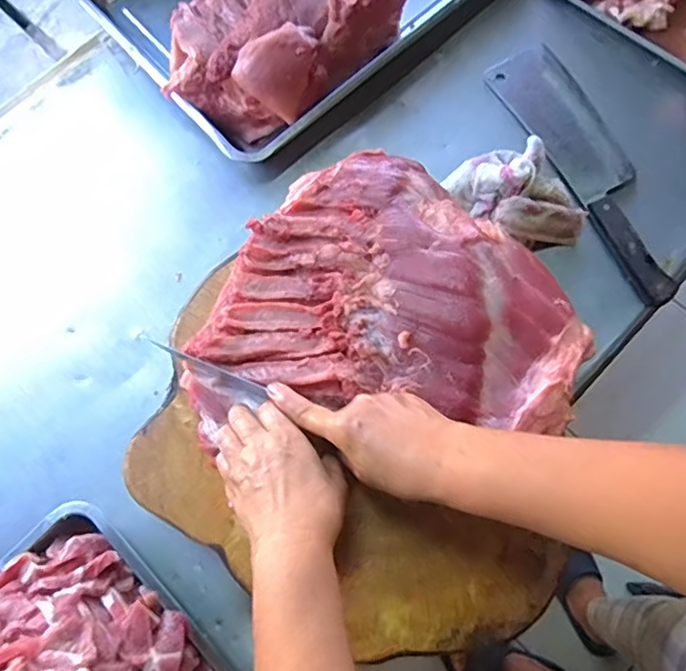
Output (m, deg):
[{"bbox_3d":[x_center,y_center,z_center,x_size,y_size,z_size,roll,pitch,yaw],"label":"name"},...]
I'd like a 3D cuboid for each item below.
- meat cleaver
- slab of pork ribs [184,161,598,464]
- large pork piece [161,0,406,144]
[{"bbox_3d":[0.297,-0.205,0.691,0.091,0.029,0.355,-25,75,-5],"label":"meat cleaver"},{"bbox_3d":[0.028,-0.039,0.536,0.343,0.044,0.272,-9,74,-1],"label":"slab of pork ribs"},{"bbox_3d":[-0.089,-0.375,0.727,0.220,0.086,0.272,40,79,12],"label":"large pork piece"}]

